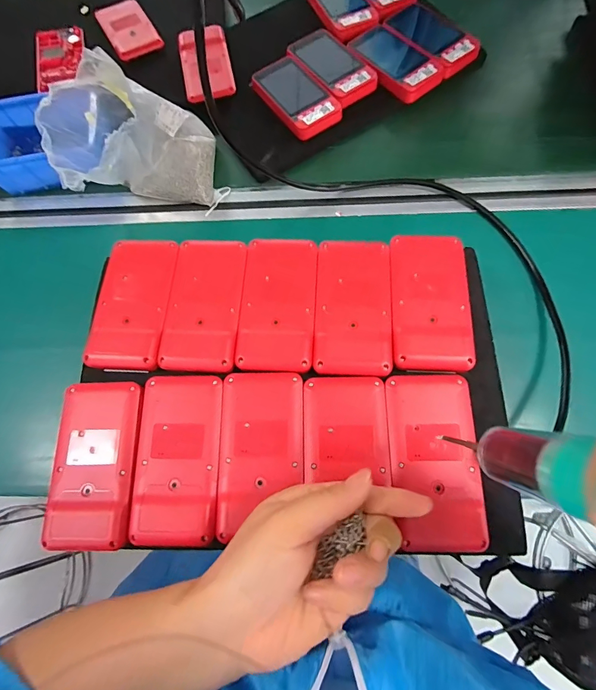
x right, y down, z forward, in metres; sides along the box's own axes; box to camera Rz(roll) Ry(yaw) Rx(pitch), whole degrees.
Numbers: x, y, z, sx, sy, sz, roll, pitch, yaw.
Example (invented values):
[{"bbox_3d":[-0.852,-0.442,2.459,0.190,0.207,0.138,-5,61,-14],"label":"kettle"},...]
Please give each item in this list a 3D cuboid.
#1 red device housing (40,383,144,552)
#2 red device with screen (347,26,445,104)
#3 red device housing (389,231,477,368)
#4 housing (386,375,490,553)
[{"bbox_3d":[-0.153,0.087,0.277,0.062,0.016,0.116,-3,72,3],"label":"red device housing"},{"bbox_3d":[0.120,-0.358,0.468,0.072,0.017,0.119,-38,75,-10],"label":"red device with screen"},{"bbox_3d":[0.109,-0.038,0.303,0.061,0.010,0.120,2,72,4],"label":"red device housing"},{"bbox_3d":[0.097,0.081,0.265,0.062,0.015,0.117,0,65,2],"label":"housing"}]

